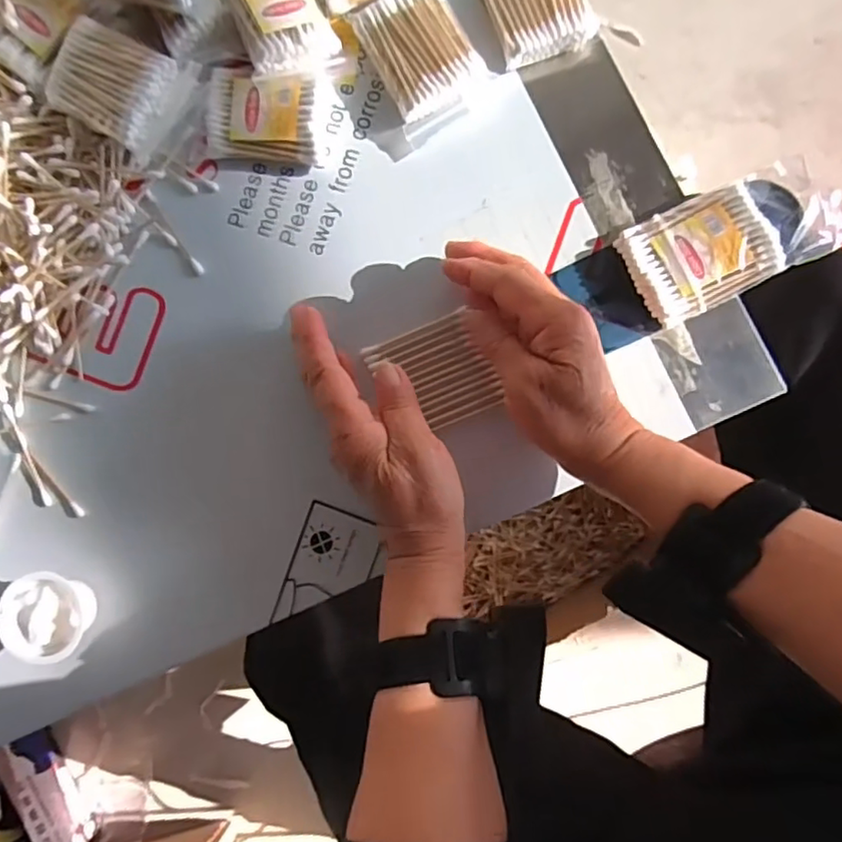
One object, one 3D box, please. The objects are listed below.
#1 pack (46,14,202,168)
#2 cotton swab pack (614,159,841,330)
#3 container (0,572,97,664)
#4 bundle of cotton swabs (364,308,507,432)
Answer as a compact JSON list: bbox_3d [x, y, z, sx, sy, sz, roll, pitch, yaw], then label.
[{"bbox_3d":[-0.188,-0.208,0.378,0.082,0.021,0.064,33,90,8],"label":"pack"},{"bbox_3d":[0.183,-0.108,0.361,0.116,0.018,0.062,-25,84,4],"label":"cotton swab pack"},{"bbox_3d":[-0.231,0.120,0.382,0.050,0.029,0.051,0,86,7],"label":"container"},{"bbox_3d":[0.007,-0.029,0.377,0.068,0.007,0.064,-23,82,5],"label":"bundle of cotton swabs"}]

